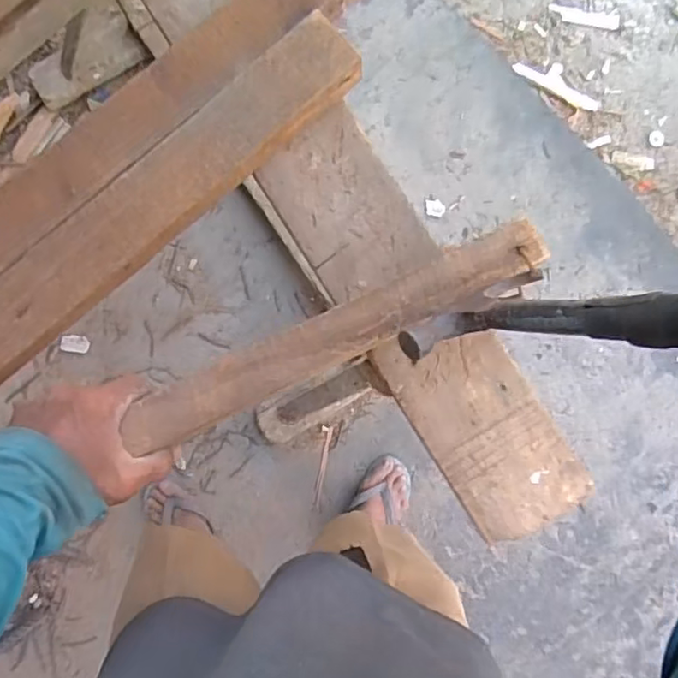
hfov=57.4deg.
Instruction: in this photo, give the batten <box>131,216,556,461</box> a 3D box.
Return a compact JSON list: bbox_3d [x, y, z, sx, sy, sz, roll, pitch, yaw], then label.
[{"bbox_3d":[0.000,-0.002,0.470,0.343,0.025,0.044,-25,87,-1],"label":"batten"}]

